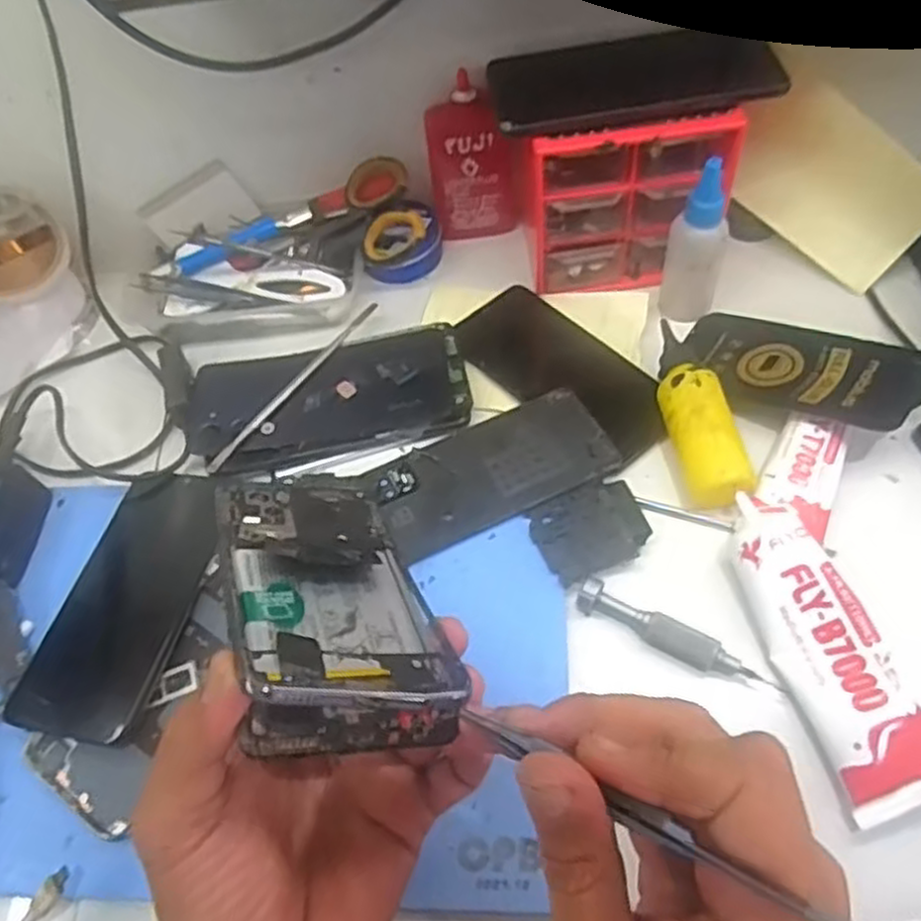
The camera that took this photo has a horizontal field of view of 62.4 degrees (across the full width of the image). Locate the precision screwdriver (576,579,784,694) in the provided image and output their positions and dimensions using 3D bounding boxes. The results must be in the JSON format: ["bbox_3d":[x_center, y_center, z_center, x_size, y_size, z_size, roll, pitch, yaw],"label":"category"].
[{"bbox_3d":[0.108,0.091,0.385,0.104,0.016,0.016,26,63,22],"label":"precision screwdriver"}]

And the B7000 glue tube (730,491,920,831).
[{"bbox_3d":[0.177,0.089,0.368,0.051,0.035,0.150,-18,56,-5],"label":"B7000 glue tube"}]

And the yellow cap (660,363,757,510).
[{"bbox_3d":[0.138,-0.013,0.436,0.035,0.035,0.081,-6,56,3],"label":"yellow cap"}]

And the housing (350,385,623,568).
[{"bbox_3d":[0.018,0.003,0.452,0.142,0.005,0.074,-24,57,-9],"label":"housing"}]

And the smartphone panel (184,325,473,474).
[{"bbox_3d":[-0.085,-0.041,0.488,0.177,0.012,0.088,-12,56,-1],"label":"smartphone panel"}]

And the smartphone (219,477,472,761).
[{"bbox_3d":[-0.053,0.044,0.297,0.071,0.020,0.159,4,25,-21],"label":"smartphone"}]

